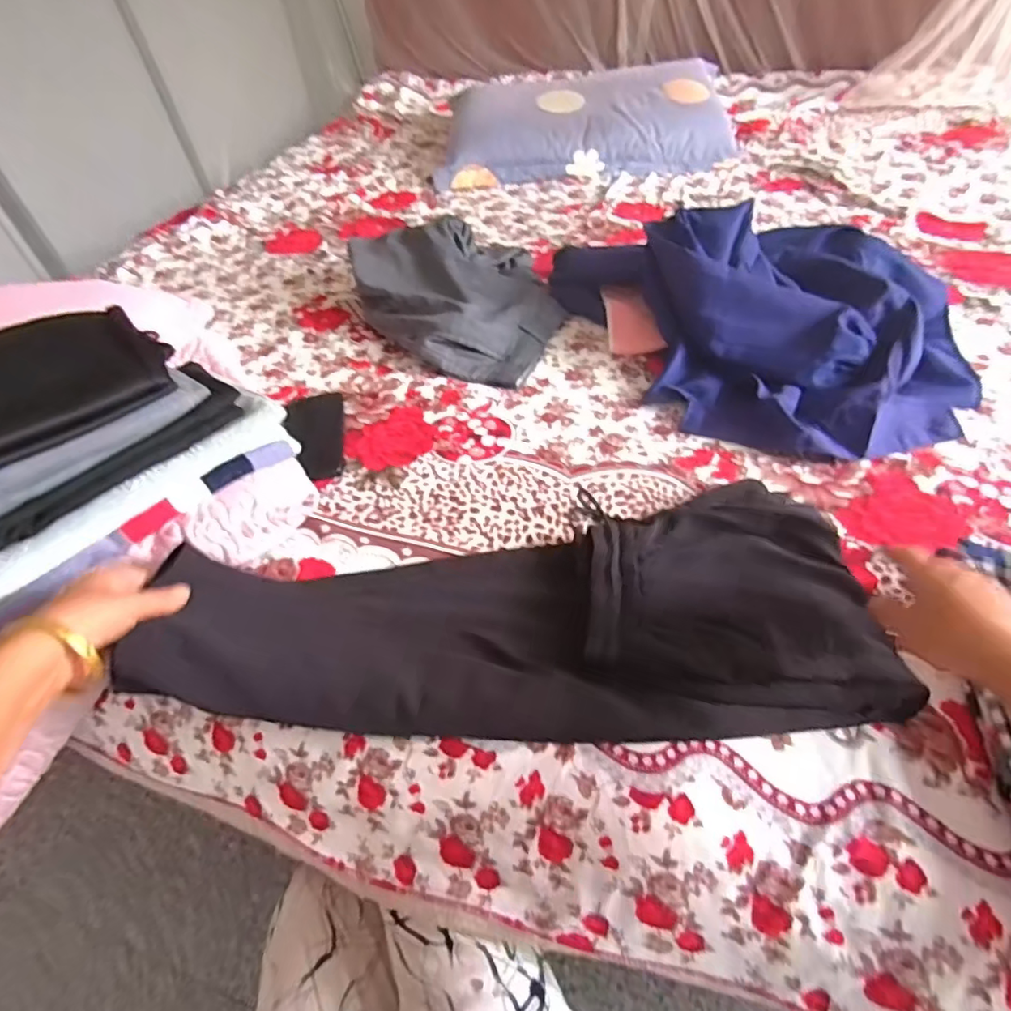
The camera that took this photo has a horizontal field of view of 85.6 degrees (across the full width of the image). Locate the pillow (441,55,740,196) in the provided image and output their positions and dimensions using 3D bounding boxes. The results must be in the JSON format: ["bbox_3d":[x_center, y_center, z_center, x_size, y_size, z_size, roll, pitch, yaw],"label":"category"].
[{"bbox_3d":[0.199,-0.955,1.312,0.642,0.132,0.511,1,51,6],"label":"pillow"}]

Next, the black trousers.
[{"bbox_3d":[0.017,0.087,0.473,0.579,0.072,0.223,-4,50,-3],"label":"black trousers"}]

